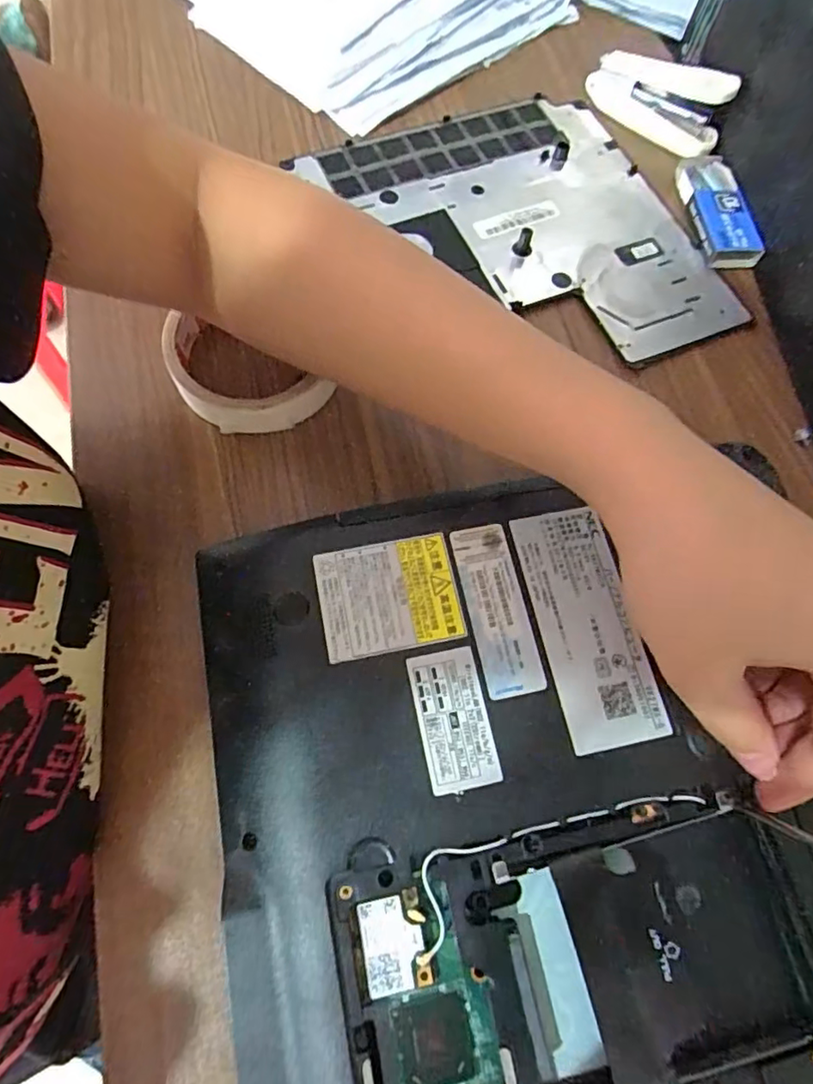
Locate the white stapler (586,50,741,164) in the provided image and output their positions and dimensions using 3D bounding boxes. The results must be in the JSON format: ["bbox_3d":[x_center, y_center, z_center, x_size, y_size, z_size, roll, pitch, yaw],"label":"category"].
[{"bbox_3d":[0.159,-0.285,0.356,0.090,0.040,0.016,37,74,11],"label":"white stapler"}]

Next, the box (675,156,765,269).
[{"bbox_3d":[0.187,-0.204,0.341,0.029,0.015,0.086,-7,71,-4],"label":"box"}]

